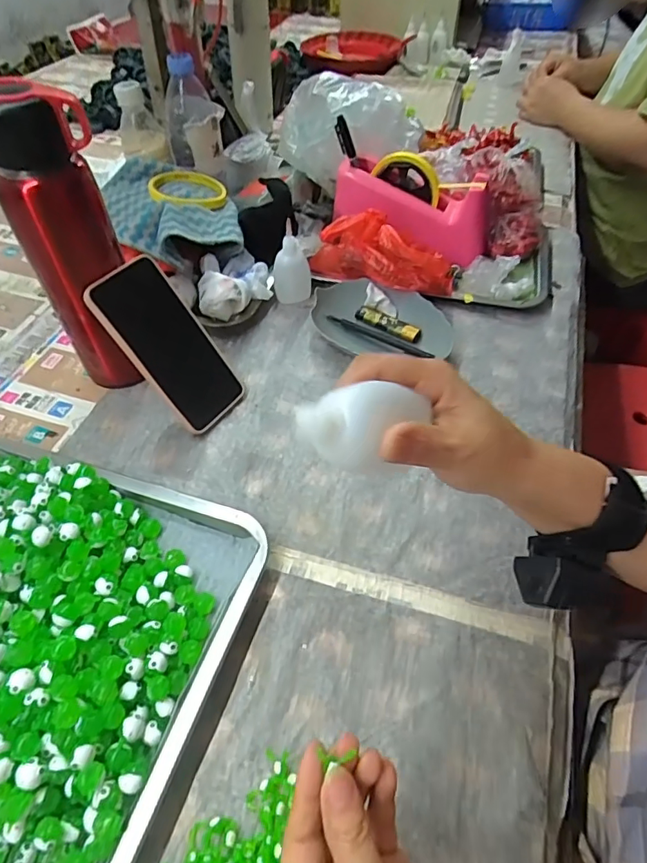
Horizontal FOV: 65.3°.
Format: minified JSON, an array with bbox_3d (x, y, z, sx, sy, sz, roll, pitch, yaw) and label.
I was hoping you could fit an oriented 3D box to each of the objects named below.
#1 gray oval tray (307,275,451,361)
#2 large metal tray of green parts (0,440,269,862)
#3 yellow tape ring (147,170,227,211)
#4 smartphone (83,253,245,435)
[{"bbox_3d":[0.065,-0.122,0.576,0.161,0.029,0.101,18,54,14],"label":"gray oval tray"},{"bbox_3d":[-0.222,0.132,0.363,0.296,0.057,0.258,16,53,13],"label":"large metal tray of green parts"},{"bbox_3d":[-0.171,-0.302,0.636,0.089,0.019,0.096,0,52,0],"label":"yellow tape ring"},{"bbox_3d":[-0.144,-0.080,0.483,0.010,0.163,0.075,-4,37,51],"label":"smartphone"}]

